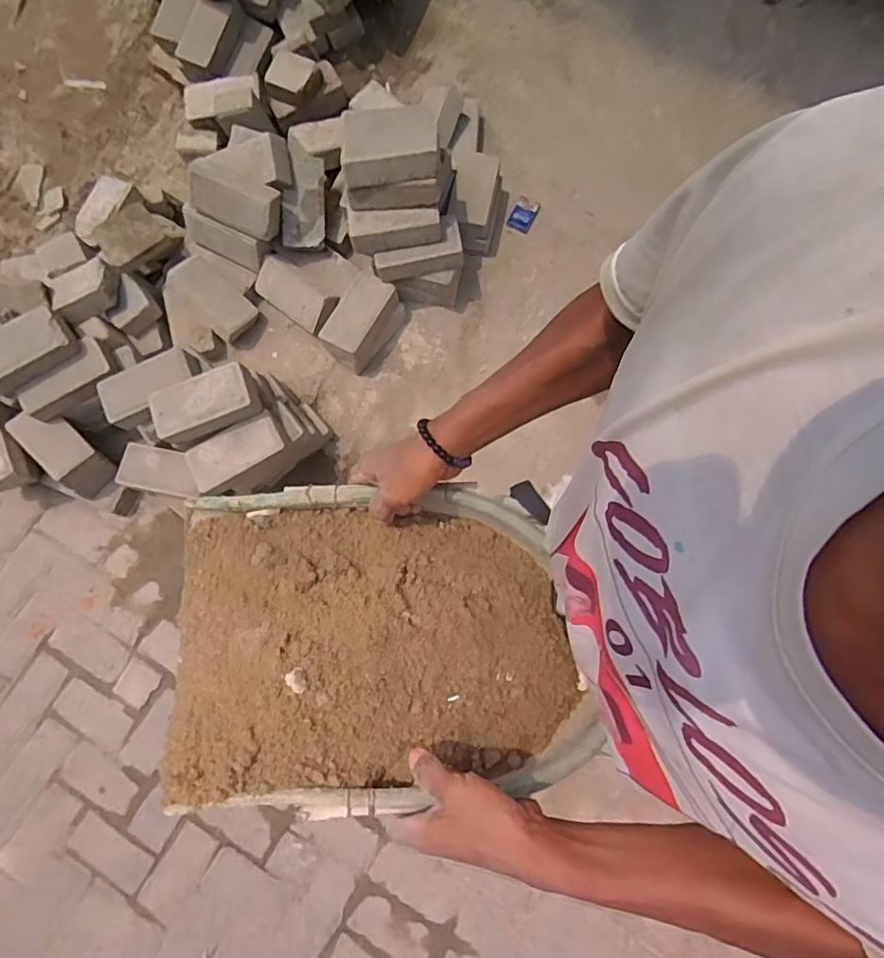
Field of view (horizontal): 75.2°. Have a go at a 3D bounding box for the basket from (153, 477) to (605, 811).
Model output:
[{"bbox_3d":[-0.061,0.143,0.537,0.386,0.104,0.263,-1,79,-1],"label":"basket"}]

